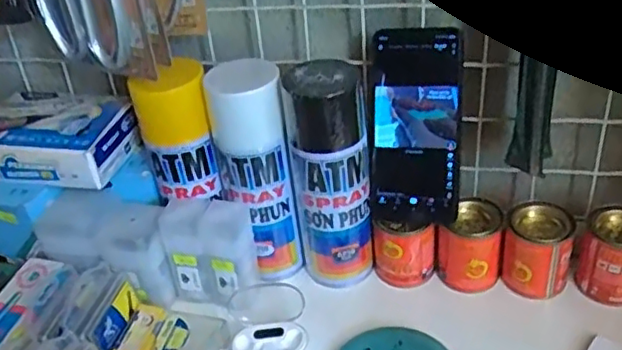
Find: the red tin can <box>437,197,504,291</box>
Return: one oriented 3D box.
[{"bbox_3d":[0.142,0.063,0.560,0.056,0.067,0.048,5,33,16],"label":"red tin can"}]

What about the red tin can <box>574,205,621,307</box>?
[{"bbox_3d":[0.259,0.069,0.533,0.054,0.066,0.047,14,37,29],"label":"red tin can"}]

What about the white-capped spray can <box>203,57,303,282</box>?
[{"bbox_3d":[-0.049,0.001,0.554,0.057,0.195,0.055,-20,34,-22],"label":"white-capped spray can"}]

